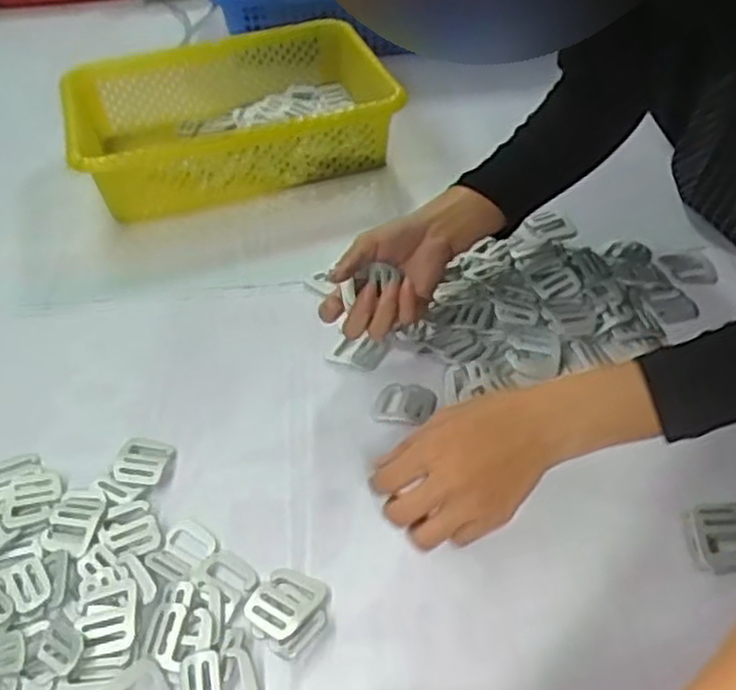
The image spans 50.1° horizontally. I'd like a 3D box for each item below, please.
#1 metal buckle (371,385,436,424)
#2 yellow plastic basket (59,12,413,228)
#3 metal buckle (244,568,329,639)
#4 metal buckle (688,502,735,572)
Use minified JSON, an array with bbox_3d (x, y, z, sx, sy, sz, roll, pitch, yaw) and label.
[{"bbox_3d":[0.028,0.045,0.624,0.049,0.005,0.040,4,44,8],"label":"metal buckle"},{"bbox_3d":[-0.141,-0.270,0.904,0.392,0.096,0.284,-19,45,-15],"label":"yellow plastic basket"},{"bbox_3d":[-0.051,0.163,0.502,0.040,0.008,0.045,21,49,24],"label":"metal buckle"},{"bbox_3d":[0.232,0.124,0.513,0.039,0.011,0.044,-11,59,5],"label":"metal buckle"}]

